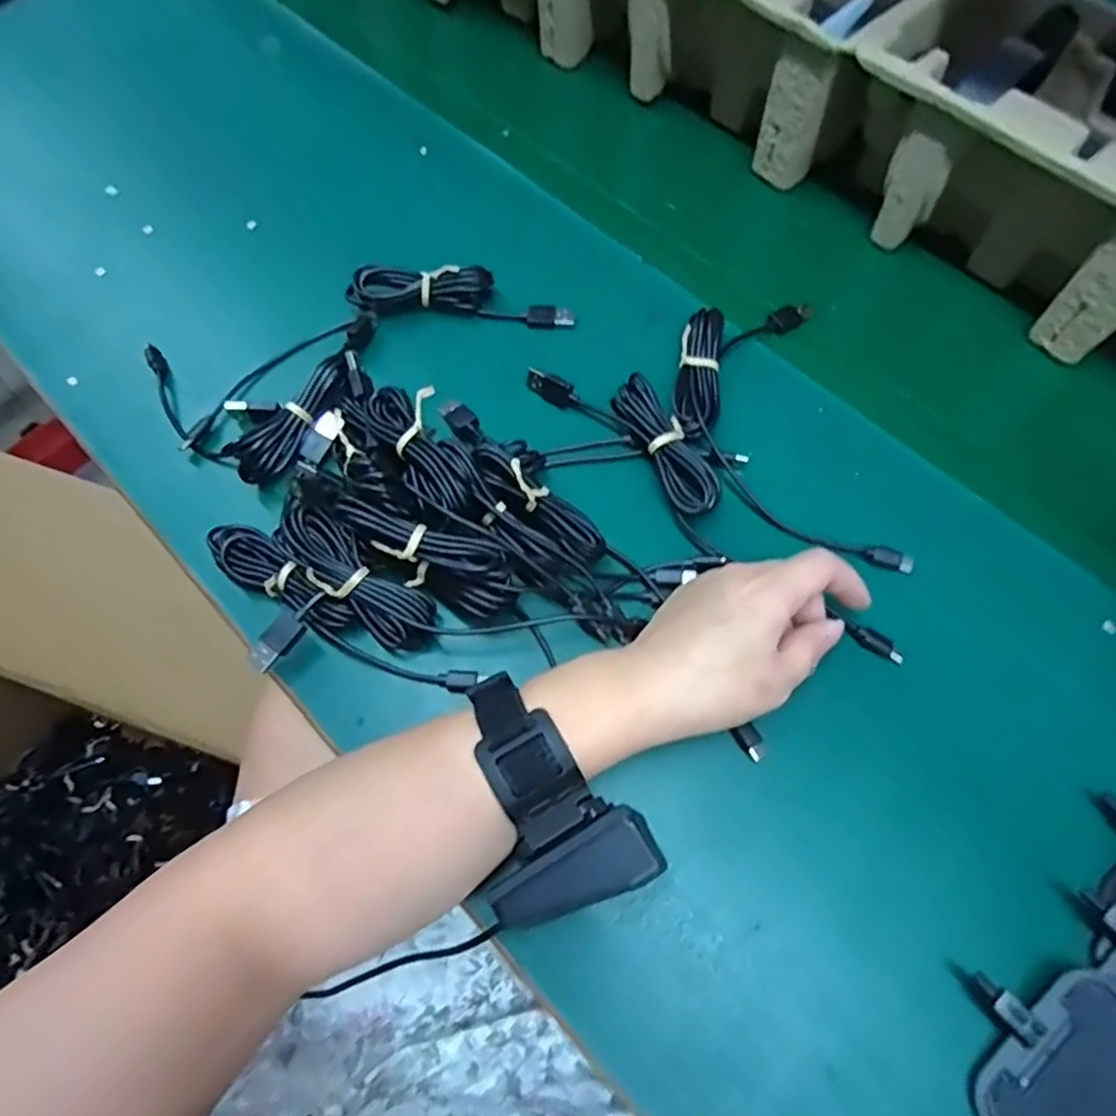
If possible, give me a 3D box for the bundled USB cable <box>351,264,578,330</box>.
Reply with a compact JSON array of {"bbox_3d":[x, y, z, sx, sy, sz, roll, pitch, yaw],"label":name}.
[{"bbox_3d":[-0.061,-0.171,0.430,0.138,0.028,0.028,2,64,3],"label":"bundled USB cable"}]

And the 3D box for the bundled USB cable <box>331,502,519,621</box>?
[{"bbox_3d":[-0.064,-0.003,0.334,0.092,0.039,0.029,30,67,-8],"label":"bundled USB cable"}]

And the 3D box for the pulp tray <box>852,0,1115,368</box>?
[{"bbox_3d":[0.295,-0.240,0.432,0.133,0.131,0.228,-42,70,-17],"label":"pulp tray"}]

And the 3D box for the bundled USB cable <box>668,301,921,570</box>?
[{"bbox_3d":[0.125,-0.081,0.391,0.106,0.021,0.191,-7,64,-1],"label":"bundled USB cable"}]

